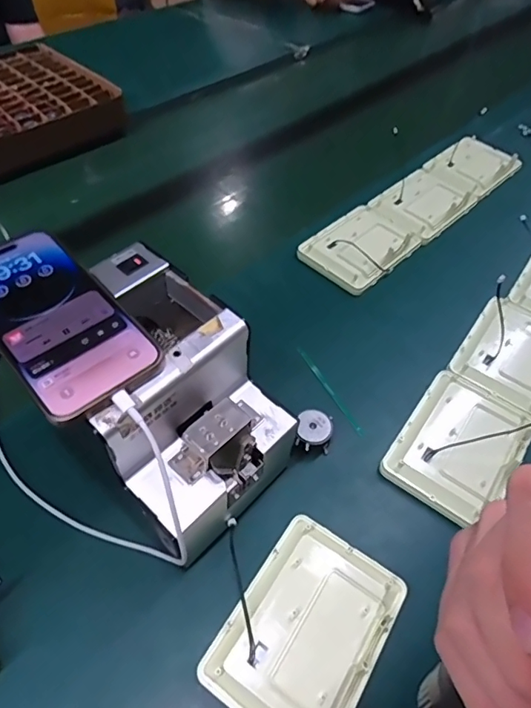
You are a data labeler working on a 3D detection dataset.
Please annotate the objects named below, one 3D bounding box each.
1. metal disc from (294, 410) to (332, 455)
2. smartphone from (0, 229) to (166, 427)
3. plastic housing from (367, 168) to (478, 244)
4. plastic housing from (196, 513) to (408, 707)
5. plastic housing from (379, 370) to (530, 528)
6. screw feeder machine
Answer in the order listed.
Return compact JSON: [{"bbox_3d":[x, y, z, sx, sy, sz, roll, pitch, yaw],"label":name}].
[{"bbox_3d":[0.044,0.071,0.440,0.031,0.029,0.032,3,51,0],"label":"metal disc"},{"bbox_3d":[-0.141,-0.026,0.322,0.077,0.005,0.158,-35,64,-26],"label":"smartphone"},{"bbox_3d":[0.215,-0.206,0.669,0.096,0.020,0.132,38,59,25],"label":"plastic housing"},{"bbox_3d":[0.030,0.192,0.346,0.097,0.016,0.133,29,56,20],"label":"plastic housing"},{"bbox_3d":[0.177,0.080,0.445,0.097,0.017,0.132,31,56,20],"label":"plastic housing"},{"bbox_3d":[-0.074,0.040,0.374,0.171,0.149,0.126,38,59,25],"label":"screw feeder machine"}]

